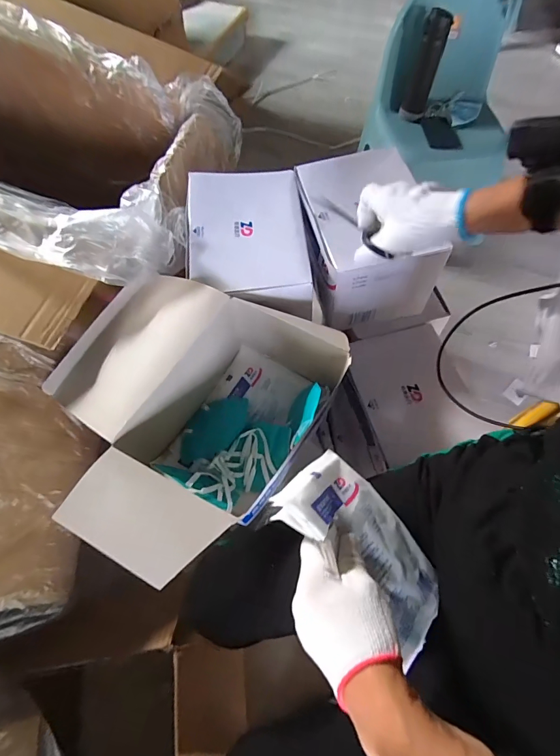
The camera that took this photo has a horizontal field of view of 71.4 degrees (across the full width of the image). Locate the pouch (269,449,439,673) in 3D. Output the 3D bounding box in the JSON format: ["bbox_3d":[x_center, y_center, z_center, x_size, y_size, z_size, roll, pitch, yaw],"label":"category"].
[{"bbox_3d":[0.087,0.161,0.384,0.181,0.022,0.127,51,34,12],"label":"pouch"}]

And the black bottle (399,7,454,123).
[{"bbox_3d":[0.400,-0.853,1.072,0.067,0.223,0.067,31,69,16],"label":"black bottle"}]

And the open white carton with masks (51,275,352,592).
[{"bbox_3d":[-0.156,0.032,0.590,0.363,0.170,0.378,32,69,16],"label":"open white carton with masks"}]

